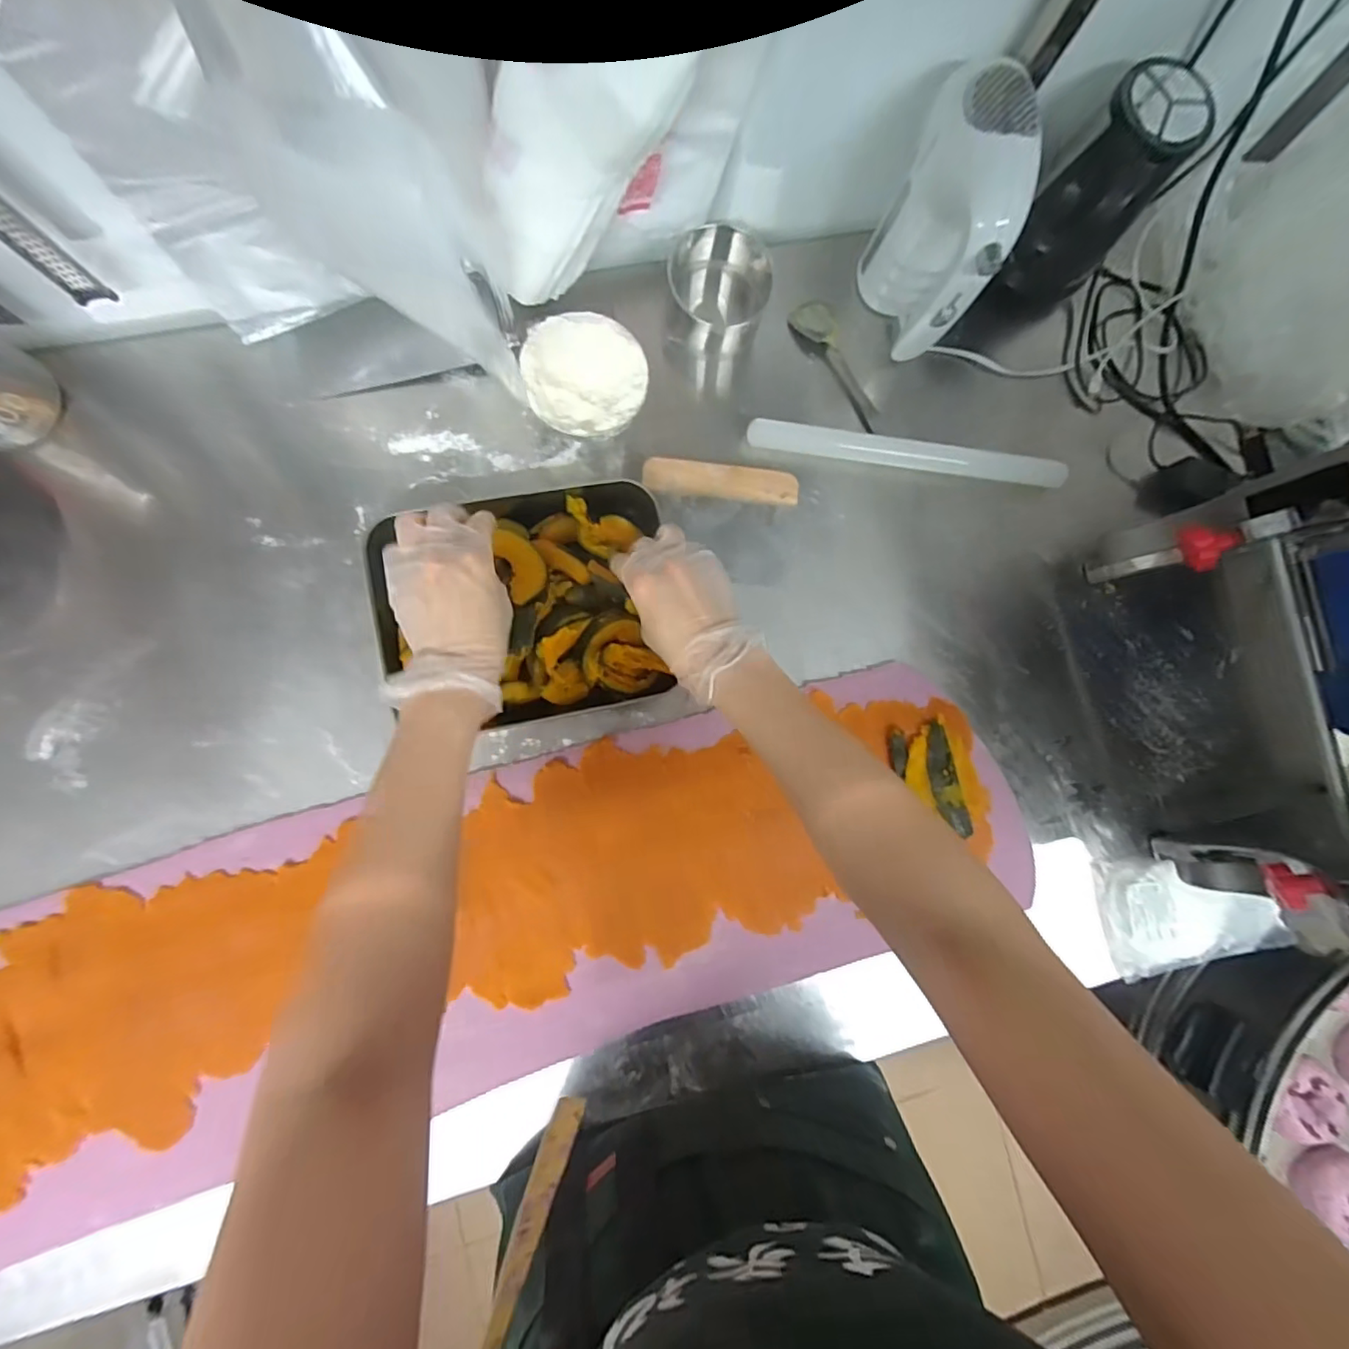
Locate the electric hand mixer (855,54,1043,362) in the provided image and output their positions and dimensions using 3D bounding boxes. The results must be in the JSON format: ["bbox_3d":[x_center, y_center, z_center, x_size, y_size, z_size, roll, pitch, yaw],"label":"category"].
[{"bbox_3d":[0.227,-0.381,0.513,0.081,0.174,0.127,9,85,-6],"label":"electric hand mixer"}]

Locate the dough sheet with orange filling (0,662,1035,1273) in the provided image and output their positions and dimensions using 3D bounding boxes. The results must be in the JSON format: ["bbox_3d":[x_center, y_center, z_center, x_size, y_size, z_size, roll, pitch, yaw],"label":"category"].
[{"bbox_3d":[-0.182,0.227,0.510,1.024,0.019,0.273,-17,86,-8],"label":"dough sheet with orange filling"}]

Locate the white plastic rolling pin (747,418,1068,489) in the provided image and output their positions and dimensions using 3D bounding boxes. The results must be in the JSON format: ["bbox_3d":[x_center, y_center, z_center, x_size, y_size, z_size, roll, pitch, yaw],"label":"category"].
[{"bbox_3d":[0.231,-0.214,0.572,0.314,0.026,0.032,6,84,-6],"label":"white plastic rolling pin"}]

